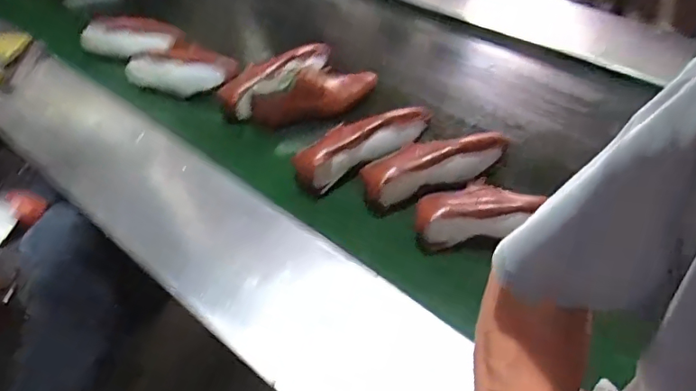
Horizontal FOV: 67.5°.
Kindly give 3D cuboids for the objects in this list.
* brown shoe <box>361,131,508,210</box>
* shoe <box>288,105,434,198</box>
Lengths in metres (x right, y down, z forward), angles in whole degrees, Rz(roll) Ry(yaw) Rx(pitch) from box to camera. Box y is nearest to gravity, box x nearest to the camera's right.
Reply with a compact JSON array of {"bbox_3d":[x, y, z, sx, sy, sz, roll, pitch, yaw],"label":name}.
[{"bbox_3d":[0.161,-0.052,0.966,0.270,0.088,0.092,-11,48,-6],"label":"brown shoe"},{"bbox_3d":[0.032,-0.096,0.999,0.279,0.084,0.086,-22,50,-15],"label":"shoe"}]

